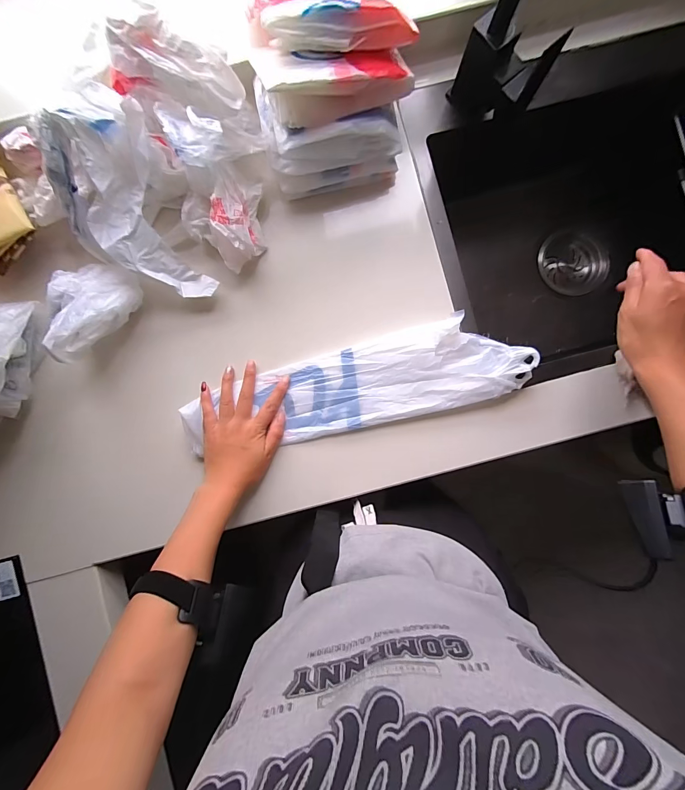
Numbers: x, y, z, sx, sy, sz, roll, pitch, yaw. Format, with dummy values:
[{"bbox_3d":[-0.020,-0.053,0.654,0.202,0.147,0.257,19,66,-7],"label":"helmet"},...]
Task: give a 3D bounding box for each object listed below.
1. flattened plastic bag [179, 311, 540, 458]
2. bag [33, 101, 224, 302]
[{"bbox_3d":[0.020,-0.014,0.472,0.450,0.034,0.114,-12,88,1],"label":"flattened plastic bag"},{"bbox_3d":[-0.263,-0.212,0.427,0.131,0.110,0.185,-18,88,0],"label":"bag"}]

